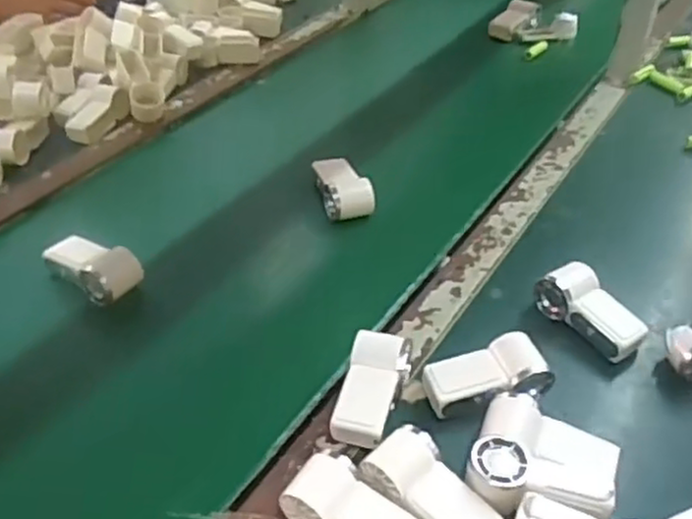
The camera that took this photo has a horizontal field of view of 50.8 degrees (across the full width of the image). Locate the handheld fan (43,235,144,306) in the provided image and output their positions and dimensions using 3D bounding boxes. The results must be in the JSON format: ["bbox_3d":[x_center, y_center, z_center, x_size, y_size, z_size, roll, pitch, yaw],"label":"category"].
[{"bbox_3d":[-0.233,0.007,0.672,0.088,0.036,0.048,24,44,24],"label":"handheld fan"}]

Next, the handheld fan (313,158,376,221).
[{"bbox_3d":[-0.004,-0.077,0.769,0.047,0.033,0.086,-10,41,-15],"label":"handheld fan"}]

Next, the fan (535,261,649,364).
[{"bbox_3d":[0.211,0.043,0.626,0.043,0.033,0.095,-21,45,-26],"label":"fan"}]

